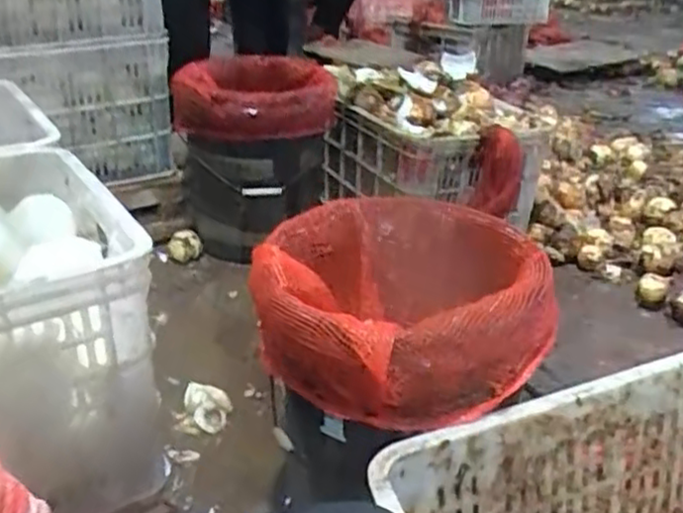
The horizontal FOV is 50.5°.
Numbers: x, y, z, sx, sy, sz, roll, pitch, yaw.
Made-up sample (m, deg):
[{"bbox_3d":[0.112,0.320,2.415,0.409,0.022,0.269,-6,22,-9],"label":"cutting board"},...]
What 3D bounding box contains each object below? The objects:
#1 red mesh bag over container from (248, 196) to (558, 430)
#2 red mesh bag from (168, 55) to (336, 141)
[{"bbox_3d":[0.062,0.053,0.805,0.311,0.158,0.312,-2,28,-8],"label":"red mesh bag over container"},{"bbox_3d":[-0.174,-0.344,1.501,0.319,0.134,0.280,3,27,1],"label":"red mesh bag"}]

